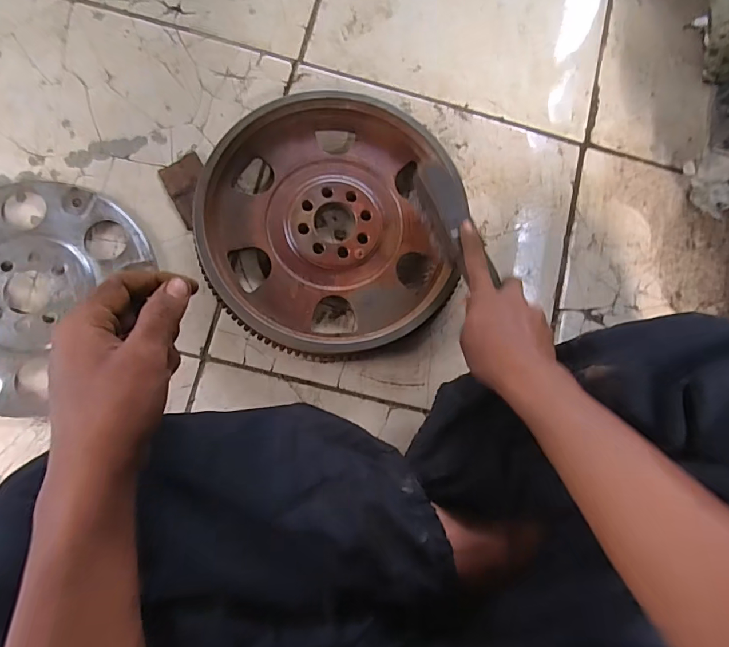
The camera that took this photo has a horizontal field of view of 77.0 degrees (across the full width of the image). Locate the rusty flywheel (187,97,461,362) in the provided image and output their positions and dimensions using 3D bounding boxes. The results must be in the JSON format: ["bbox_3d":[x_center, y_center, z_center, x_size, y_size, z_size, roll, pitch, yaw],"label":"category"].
[{"bbox_3d":[-0.040,-0.116,0.548,0.292,0.056,0.305,1,82,-5],"label":"rusty flywheel"}]

